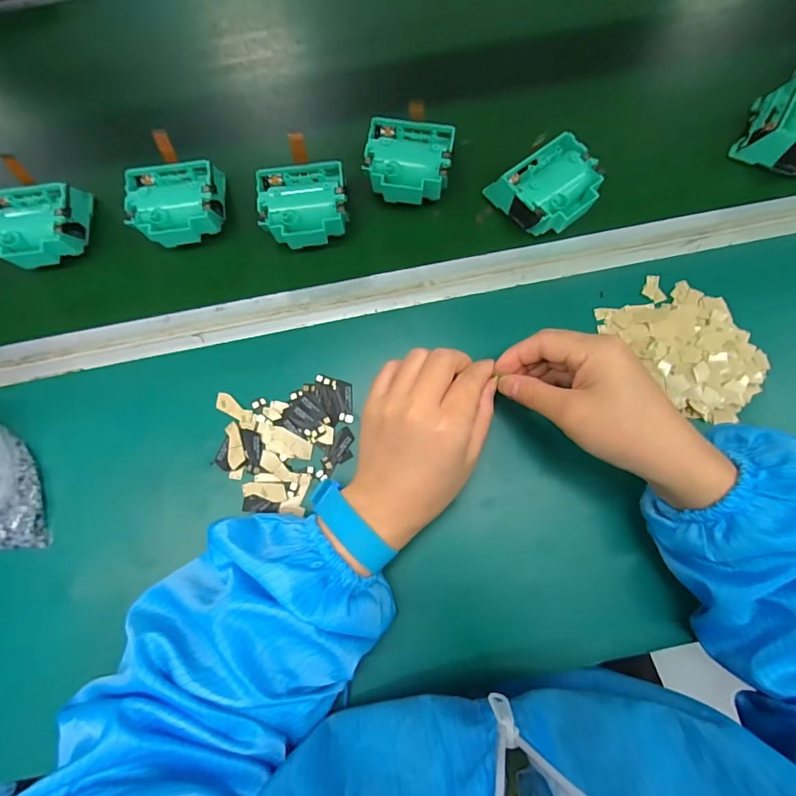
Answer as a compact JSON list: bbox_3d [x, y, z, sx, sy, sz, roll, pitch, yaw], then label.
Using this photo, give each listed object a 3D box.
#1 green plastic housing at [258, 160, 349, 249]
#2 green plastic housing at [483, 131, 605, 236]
[{"bbox_3d":[-0.082,-0.167,0.396,0.077,0.047,0.071,-3,76,-1],"label":"green plastic housing"},{"bbox_3d":[0.130,-0.182,0.387,0.072,0.042,0.075,-37,79,-9],"label":"green plastic housing"}]

